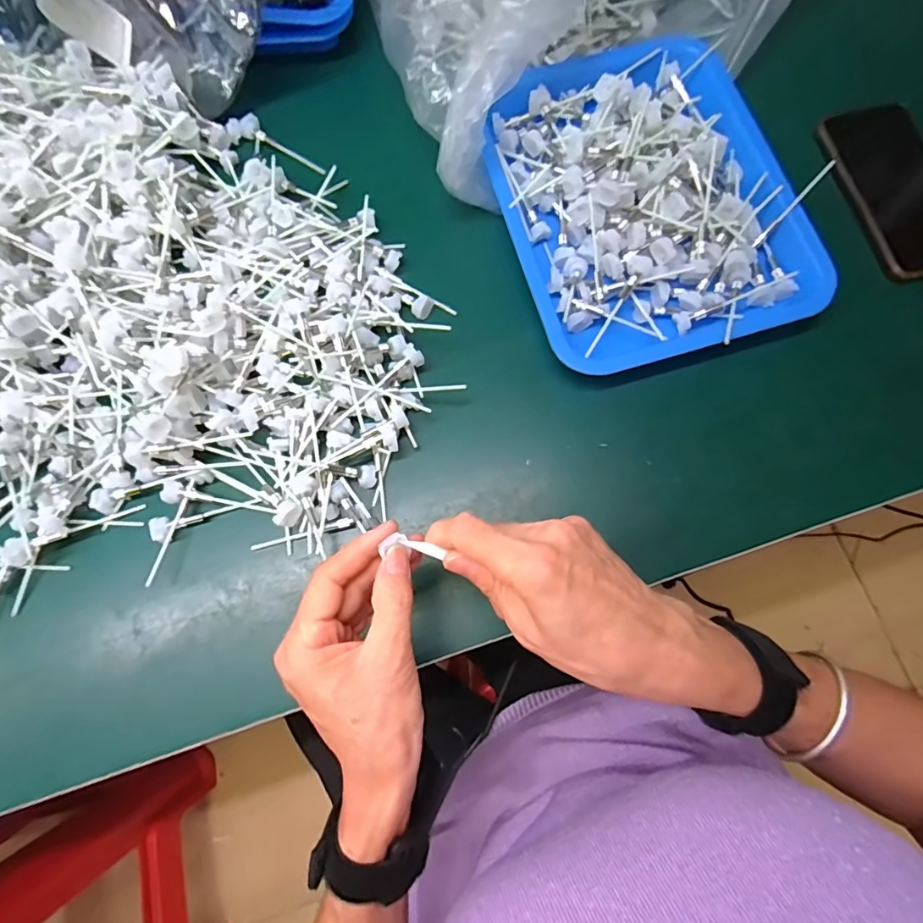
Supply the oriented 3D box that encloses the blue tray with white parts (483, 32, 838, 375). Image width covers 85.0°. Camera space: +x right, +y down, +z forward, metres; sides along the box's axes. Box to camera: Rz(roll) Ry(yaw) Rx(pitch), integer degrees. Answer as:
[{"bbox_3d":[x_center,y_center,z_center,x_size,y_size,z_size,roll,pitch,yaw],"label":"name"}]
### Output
[{"bbox_3d":[0.143,-0.222,0.400,0.224,0.053,0.288,-15,76,-3],"label":"blue tray with white parts"}]

